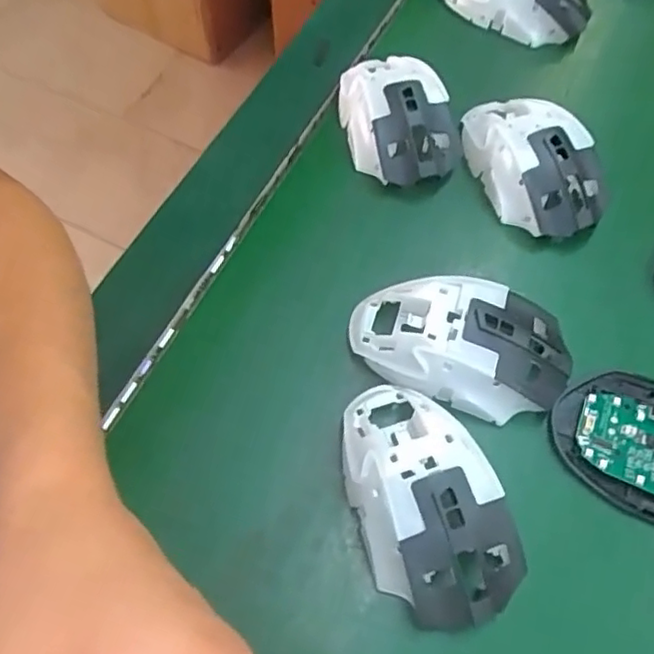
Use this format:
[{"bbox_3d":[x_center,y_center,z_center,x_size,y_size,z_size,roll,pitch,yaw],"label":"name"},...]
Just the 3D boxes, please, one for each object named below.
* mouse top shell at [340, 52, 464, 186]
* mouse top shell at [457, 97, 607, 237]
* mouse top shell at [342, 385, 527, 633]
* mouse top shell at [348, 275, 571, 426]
[{"bbox_3d":[0.044,-0.143,0.421,0.070,0.039,0.115,-18,63,-10],"label":"mouse top shell"},{"bbox_3d":[0.129,-0.108,0.404,0.065,0.037,0.118,-21,63,-11],"label":"mouse top shell"},{"bbox_3d":[0.044,0.079,0.297,0.063,0.035,0.114,-20,63,-11],"label":"mouse top shell"},{"bbox_3d":[0.070,0.009,0.336,0.113,0.035,0.062,13,62,7],"label":"mouse top shell"}]

